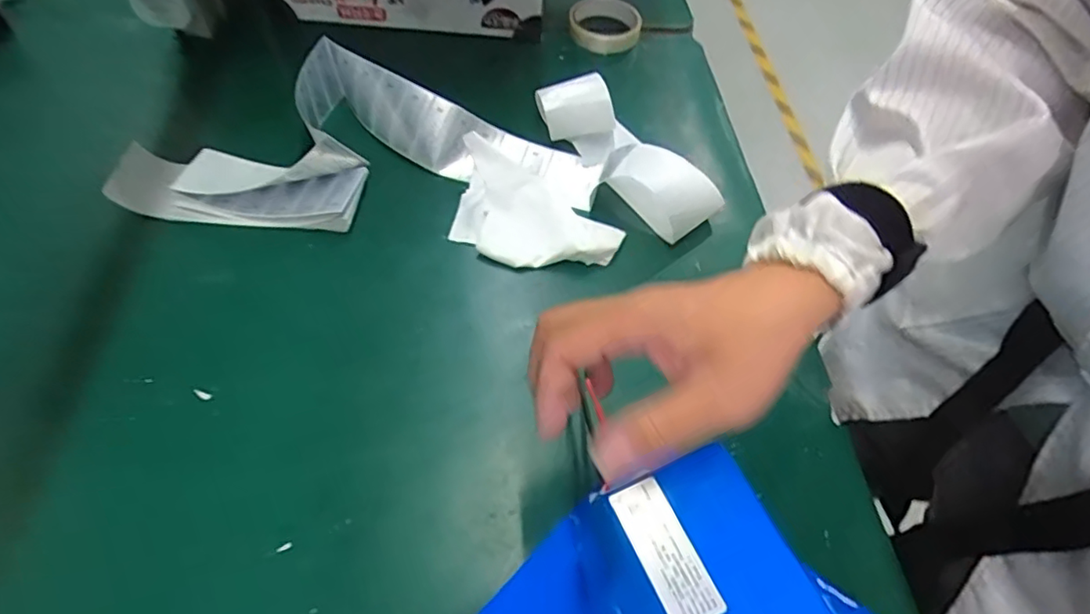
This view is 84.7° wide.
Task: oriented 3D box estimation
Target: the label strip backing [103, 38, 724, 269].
[{"bbox_3d":[-0.109,-0.160,0.580,0.520,0.058,0.226,7,56,1],"label":"label strip backing"}]

